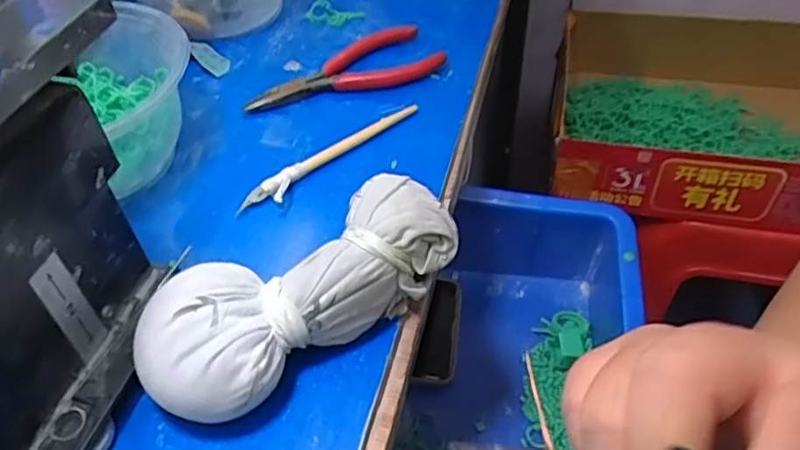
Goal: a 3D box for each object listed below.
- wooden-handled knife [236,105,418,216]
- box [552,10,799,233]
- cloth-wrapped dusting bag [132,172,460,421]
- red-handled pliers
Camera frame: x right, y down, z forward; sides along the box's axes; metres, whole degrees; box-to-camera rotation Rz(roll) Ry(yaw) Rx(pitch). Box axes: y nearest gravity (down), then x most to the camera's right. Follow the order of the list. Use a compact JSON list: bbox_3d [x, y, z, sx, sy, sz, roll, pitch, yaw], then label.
[{"bbox_3d":[-0.037,-0.039,0.347,0.015,0.009,0.116,36,58,29],"label":"wooden-handled knife"},{"bbox_3d":[0.413,-0.135,0.737,0.433,0.105,0.317,7,47,10],"label":"box"},{"bbox_3d":[-0.040,0.025,0.266,0.139,0.043,0.060,-32,54,-25],"label":"cloth-wrapped dusting bag"},{"bbox_3d":[-0.030,-0.092,0.392,0.123,0.016,0.046,-30,53,-23],"label":"red-handled pliers"}]

